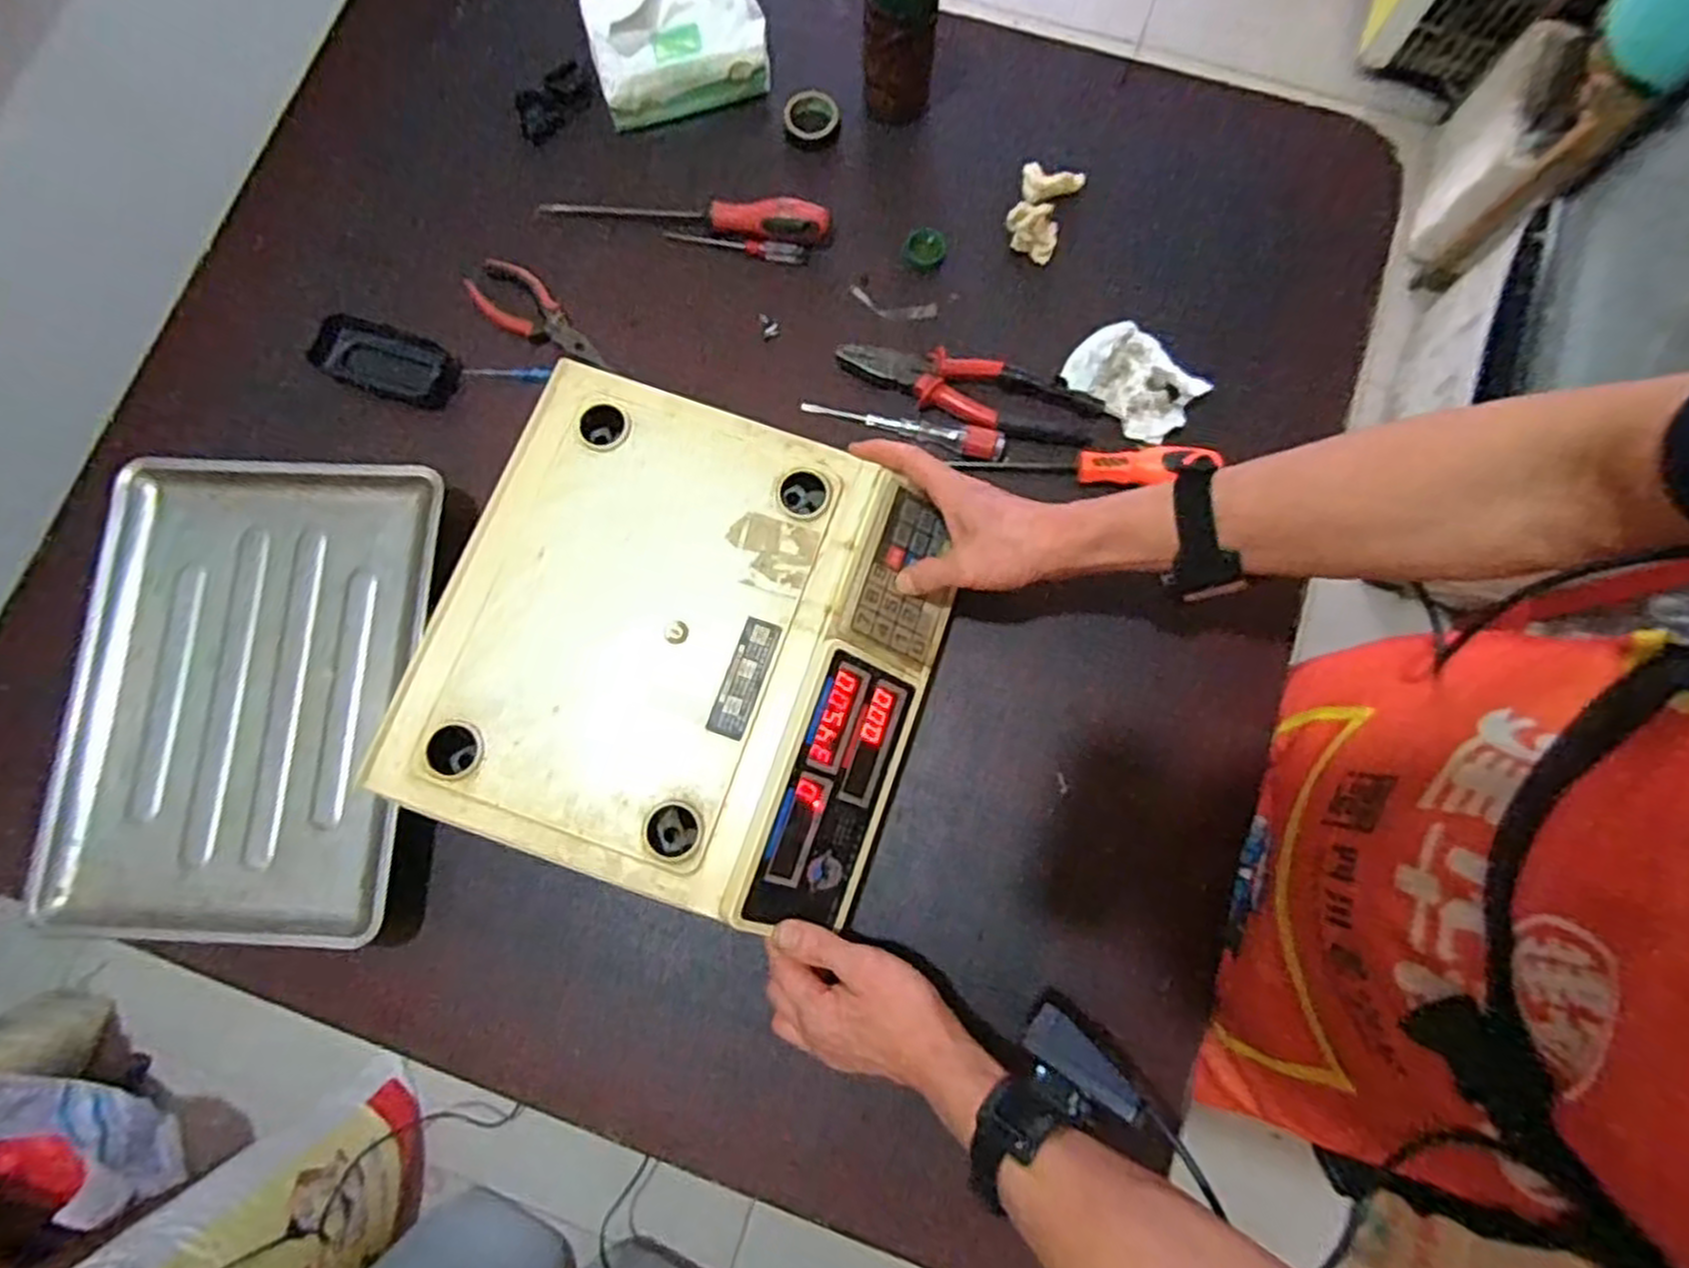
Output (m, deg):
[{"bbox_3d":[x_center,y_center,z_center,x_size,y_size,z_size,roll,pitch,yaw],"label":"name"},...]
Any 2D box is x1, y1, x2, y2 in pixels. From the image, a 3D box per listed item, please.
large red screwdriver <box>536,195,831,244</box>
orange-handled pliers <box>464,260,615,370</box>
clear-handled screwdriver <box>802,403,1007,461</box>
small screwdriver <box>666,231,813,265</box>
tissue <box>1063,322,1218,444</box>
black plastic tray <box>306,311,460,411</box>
[{"bbox_3d":[-0.136,-0.353,0.656,0.249,0.032,0.027,8,78,2],"label":"large red screwdriver"},{"bbox_3d":[-0.256,-0.263,0.650,0.139,0.024,0.045,37,81,8],"label":"orange-handled pliers"},{"bbox_3d":[0.048,-0.169,0.625,0.162,0.016,0.019,17,79,4],"label":"clear-handled screwdriver"},{"bbox_3d":[-0.093,-0.330,0.660,0.125,0.017,0.010,12,79,3],"label":"small screwdriver"},{"bbox_3d":[0.233,-0.206,0.625,0.100,0.027,0.067,38,81,8],"label":"tissue"},{"bbox_3d":[-0.377,-0.224,0.643,0.108,0.028,0.052,18,79,4],"label":"black plastic tray"}]

